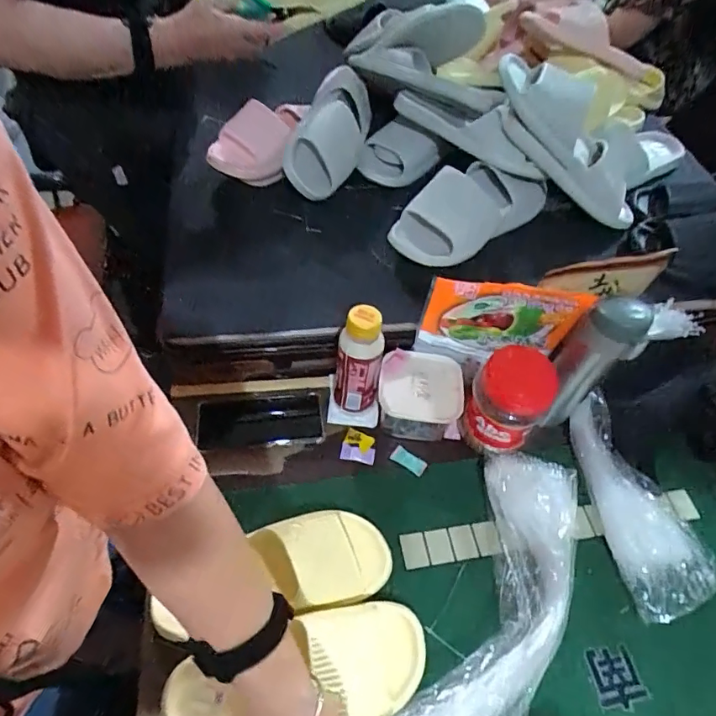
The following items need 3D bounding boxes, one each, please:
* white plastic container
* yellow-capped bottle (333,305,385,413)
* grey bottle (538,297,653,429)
[{"bbox_3d":[0.083,0.051,0.663,0.111,0.059,0.101,10,55,2],"label":"white plastic container"},{"bbox_3d":[0.000,0.008,0.621,0.057,0.166,0.059,9,55,1],"label":"yellow-capped bottle"},{"bbox_3d":[0.284,0.020,0.629,0.067,0.235,0.069,37,60,19],"label":"grey bottle"}]

